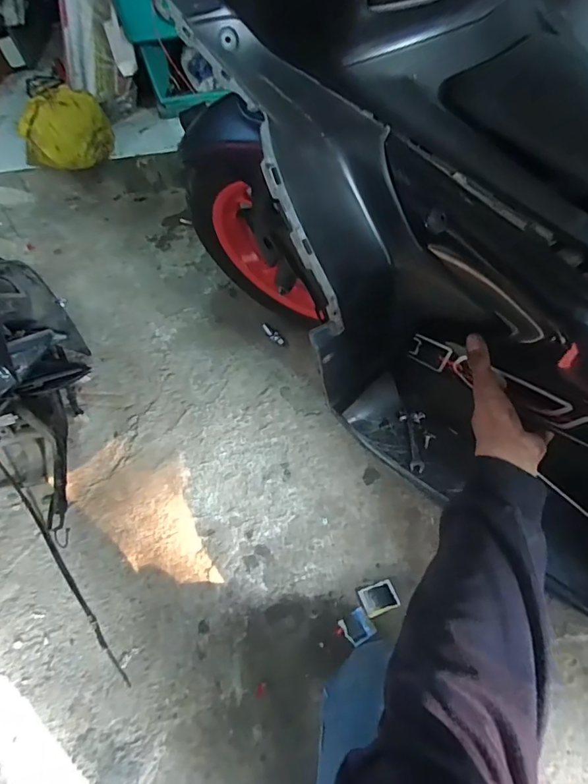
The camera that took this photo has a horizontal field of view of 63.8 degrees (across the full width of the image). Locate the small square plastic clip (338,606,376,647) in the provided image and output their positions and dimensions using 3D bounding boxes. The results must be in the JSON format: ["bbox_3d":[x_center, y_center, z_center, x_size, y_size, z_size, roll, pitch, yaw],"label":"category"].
[{"bbox_3d":[0.106,0.389,0.784,0.049,0.006,0.046,-30,60,-14],"label":"small square plastic clip"}]

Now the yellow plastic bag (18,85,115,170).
[{"bbox_3d":[-0.728,-0.831,1.487,0.244,0.181,0.204,25,60,24],"label":"yellow plastic bag"}]

